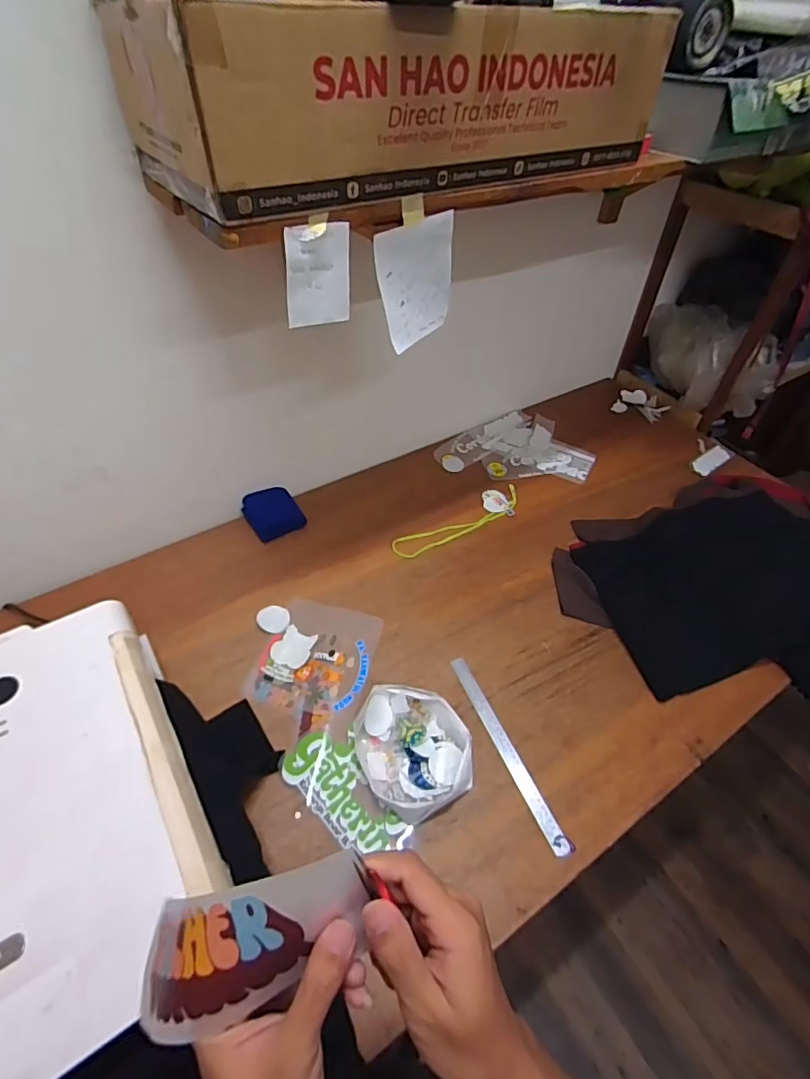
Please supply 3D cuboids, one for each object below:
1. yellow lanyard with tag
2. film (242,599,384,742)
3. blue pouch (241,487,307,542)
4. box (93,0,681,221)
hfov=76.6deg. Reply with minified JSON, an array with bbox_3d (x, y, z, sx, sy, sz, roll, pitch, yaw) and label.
[{"bbox_3d":[0.127,-0.047,1.171,0.354,0.008,0.091,-23,54,-22],"label":"yellow lanyard with tag"},{"bbox_3d":[-0.156,0.219,0.919,0.196,0.006,0.242,15,49,10],"label":"film"},{"bbox_3d":[-0.294,-0.062,1.145,0.112,0.035,0.118,-24,54,-23],"label":"blue pouch"},{"bbox_3d":[0.004,-0.557,0.632,0.629,0.149,0.265,-26,54,-22],"label":"box"}]

